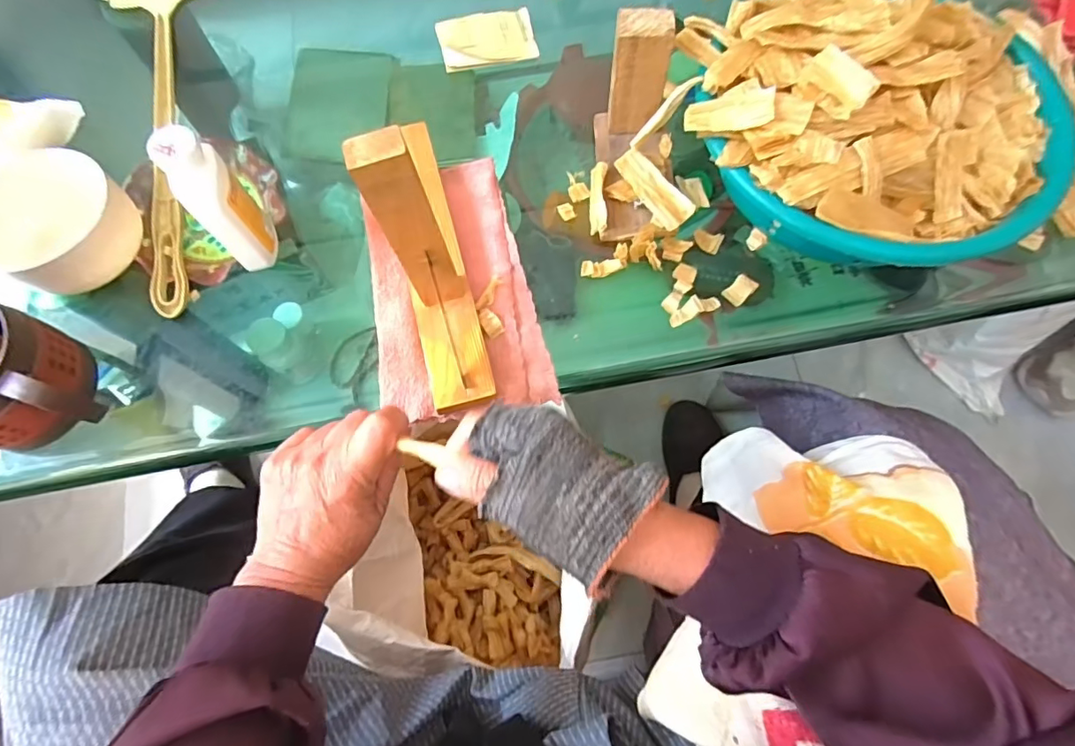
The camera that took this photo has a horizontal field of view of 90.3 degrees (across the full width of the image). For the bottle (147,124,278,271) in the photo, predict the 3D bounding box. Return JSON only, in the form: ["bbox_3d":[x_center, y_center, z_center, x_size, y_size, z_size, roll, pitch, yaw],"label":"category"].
[{"bbox_3d":[-0.231,-0.123,0.396,0.034,0.110,0.049,-30,73,-9],"label":"bottle"}]

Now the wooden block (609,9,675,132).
[{"bbox_3d":[0.081,-0.242,0.433,0.042,0.089,0.030,-8,71,-2],"label":"wooden block"}]

